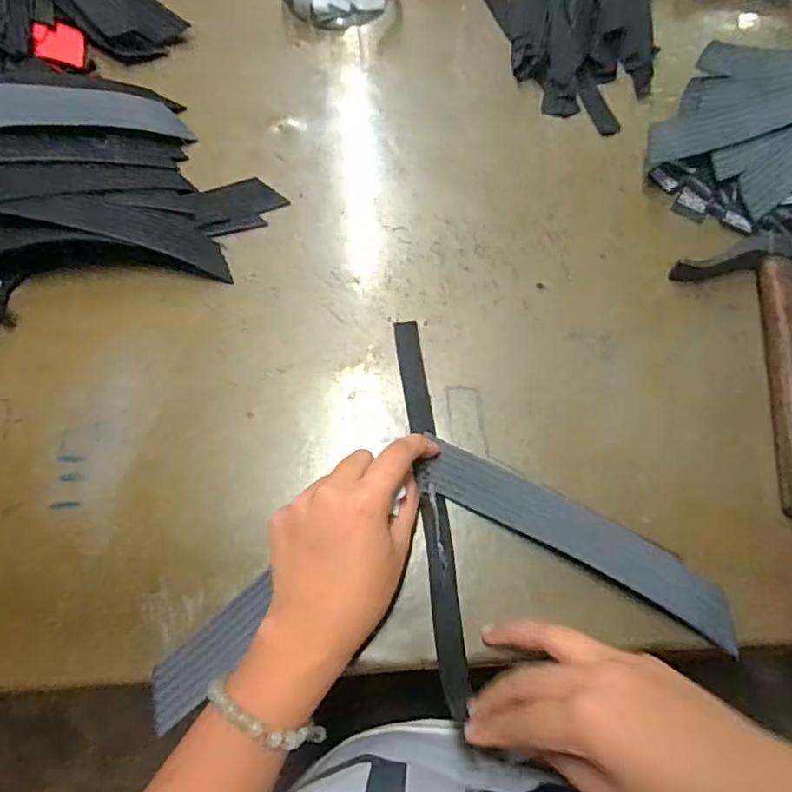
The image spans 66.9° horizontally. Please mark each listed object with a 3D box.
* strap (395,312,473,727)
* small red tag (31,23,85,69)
[{"bbox_3d":[0.022,0.063,0.375,0.017,0.007,0.239,-7,70,0],"label":"strap"},{"bbox_3d":[-0.269,-0.282,0.480,0.037,0.004,0.043,-4,69,-17],"label":"small red tag"}]

